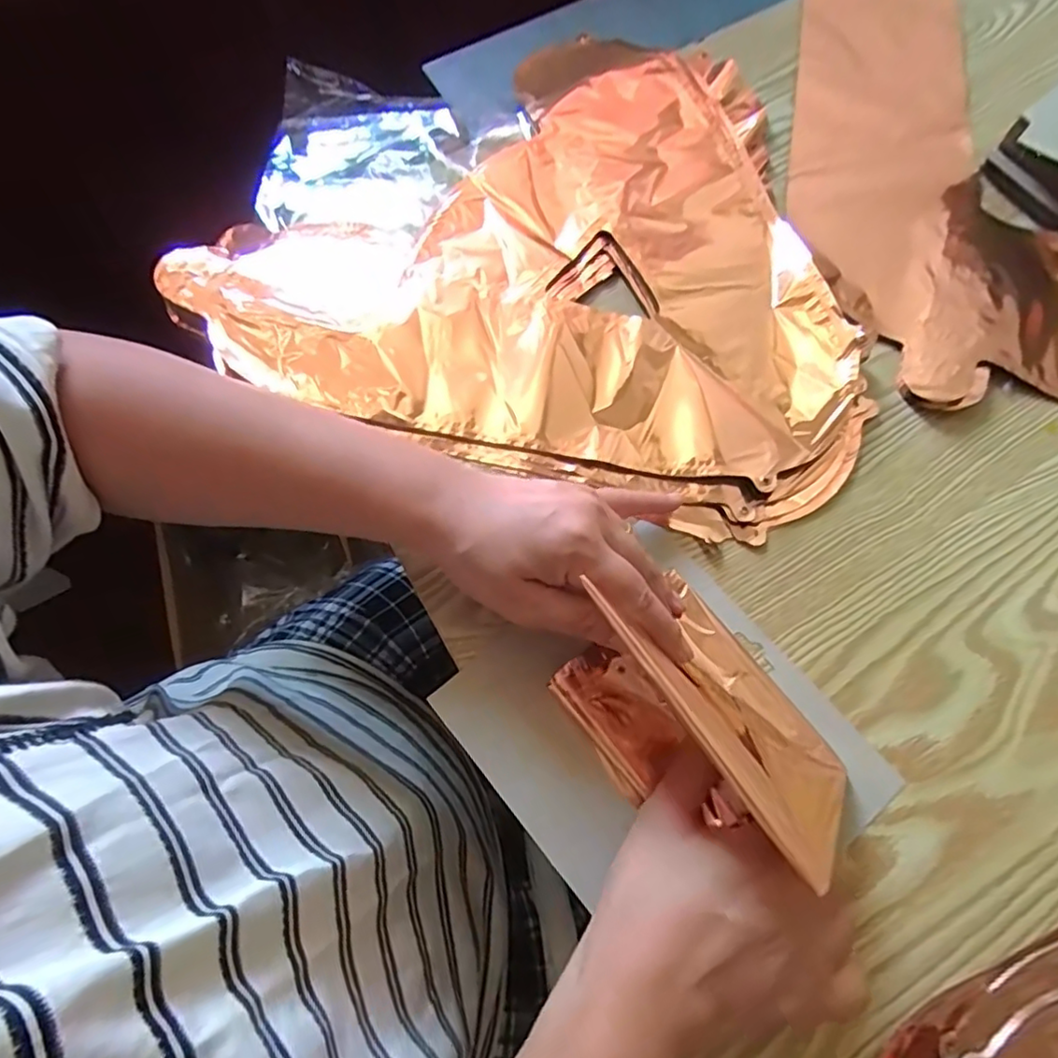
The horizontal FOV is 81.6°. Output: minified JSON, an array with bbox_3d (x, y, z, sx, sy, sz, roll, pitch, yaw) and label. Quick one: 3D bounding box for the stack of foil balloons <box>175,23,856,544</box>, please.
[{"bbox_3d":[0.025,-0.206,0.413,0.414,0.023,0.355,19,72,5],"label":"stack of foil balloons"}]

